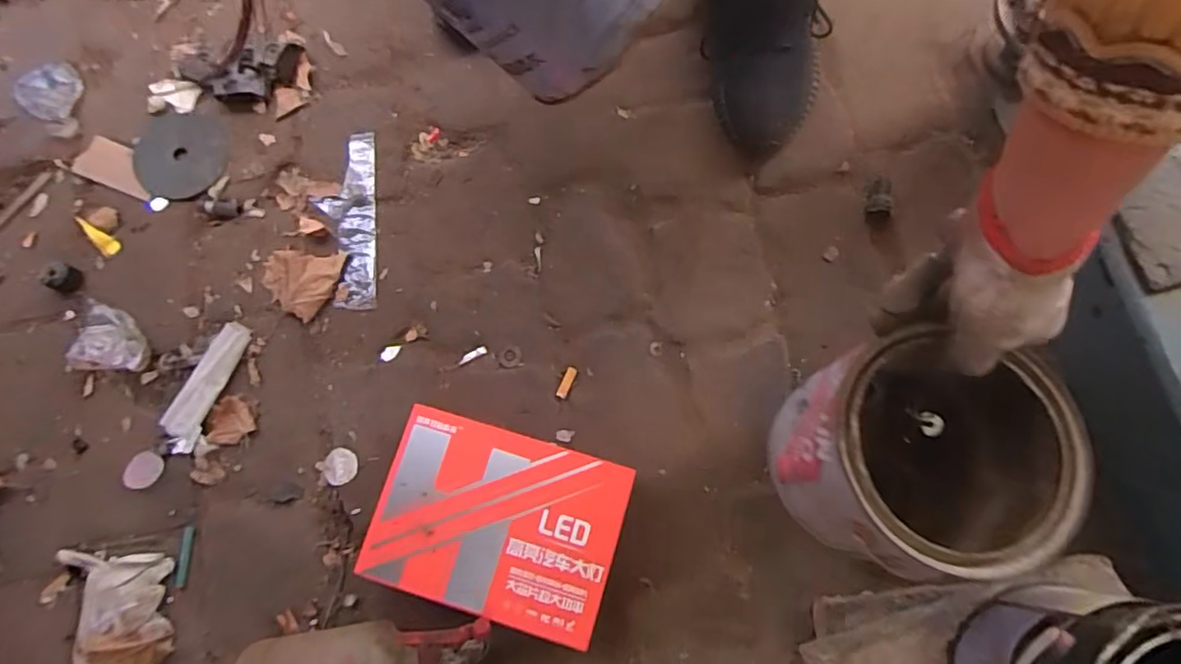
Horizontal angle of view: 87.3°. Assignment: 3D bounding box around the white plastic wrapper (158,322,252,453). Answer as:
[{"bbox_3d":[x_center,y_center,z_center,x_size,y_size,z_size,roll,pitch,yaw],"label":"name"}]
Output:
[{"bbox_3d":[-0.374,0.052,0.602,0.035,0.015,0.128,22,79,5],"label":"white plastic wrapper"}]

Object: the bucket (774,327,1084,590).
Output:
[{"bbox_3d":[0.242,0.087,0.461,0.171,0.153,0.157,0,78,1],"label":"bucket"}]

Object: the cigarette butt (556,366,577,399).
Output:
[{"bbox_3d":[-0.024,0.049,0.610,0.011,0.004,0.032,22,79,5],"label":"cigarette butt"}]

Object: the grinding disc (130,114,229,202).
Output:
[{"bbox_3d":[-0.442,-0.190,0.667,0.098,0.005,0.099,0,78,1],"label":"grinding disc"}]

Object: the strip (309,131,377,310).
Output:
[{"bbox_3d":[-0.257,-0.118,0.648,0.060,0.007,0.192,-6,78,0],"label":"strip"}]

